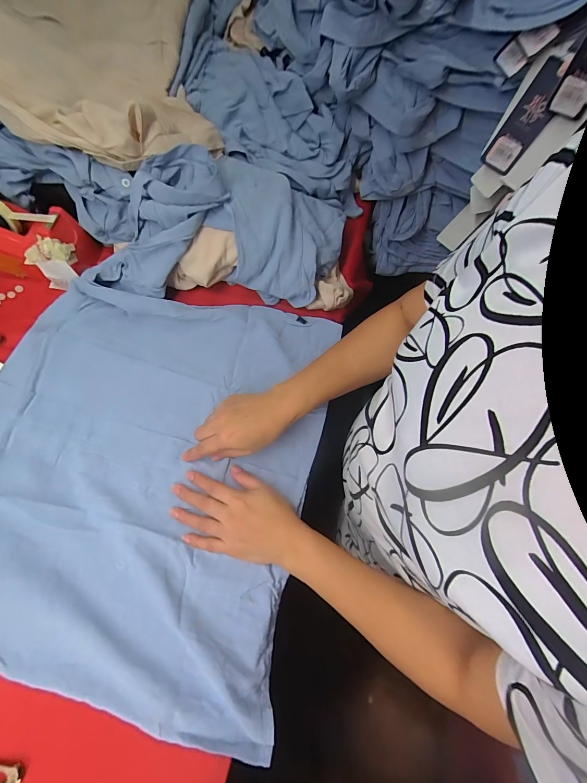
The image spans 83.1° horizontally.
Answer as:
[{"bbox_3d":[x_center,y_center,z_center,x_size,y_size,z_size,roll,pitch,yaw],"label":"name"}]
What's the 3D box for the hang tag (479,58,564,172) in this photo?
[{"bbox_3d":[0.303,-0.351,0.433,0.044,0.114,0.009,36,60,5],"label":"hang tag"}]

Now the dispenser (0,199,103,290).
[{"bbox_3d":[-0.401,-0.228,0.476,0.187,0.117,0.089,16,69,5],"label":"dispenser"}]

